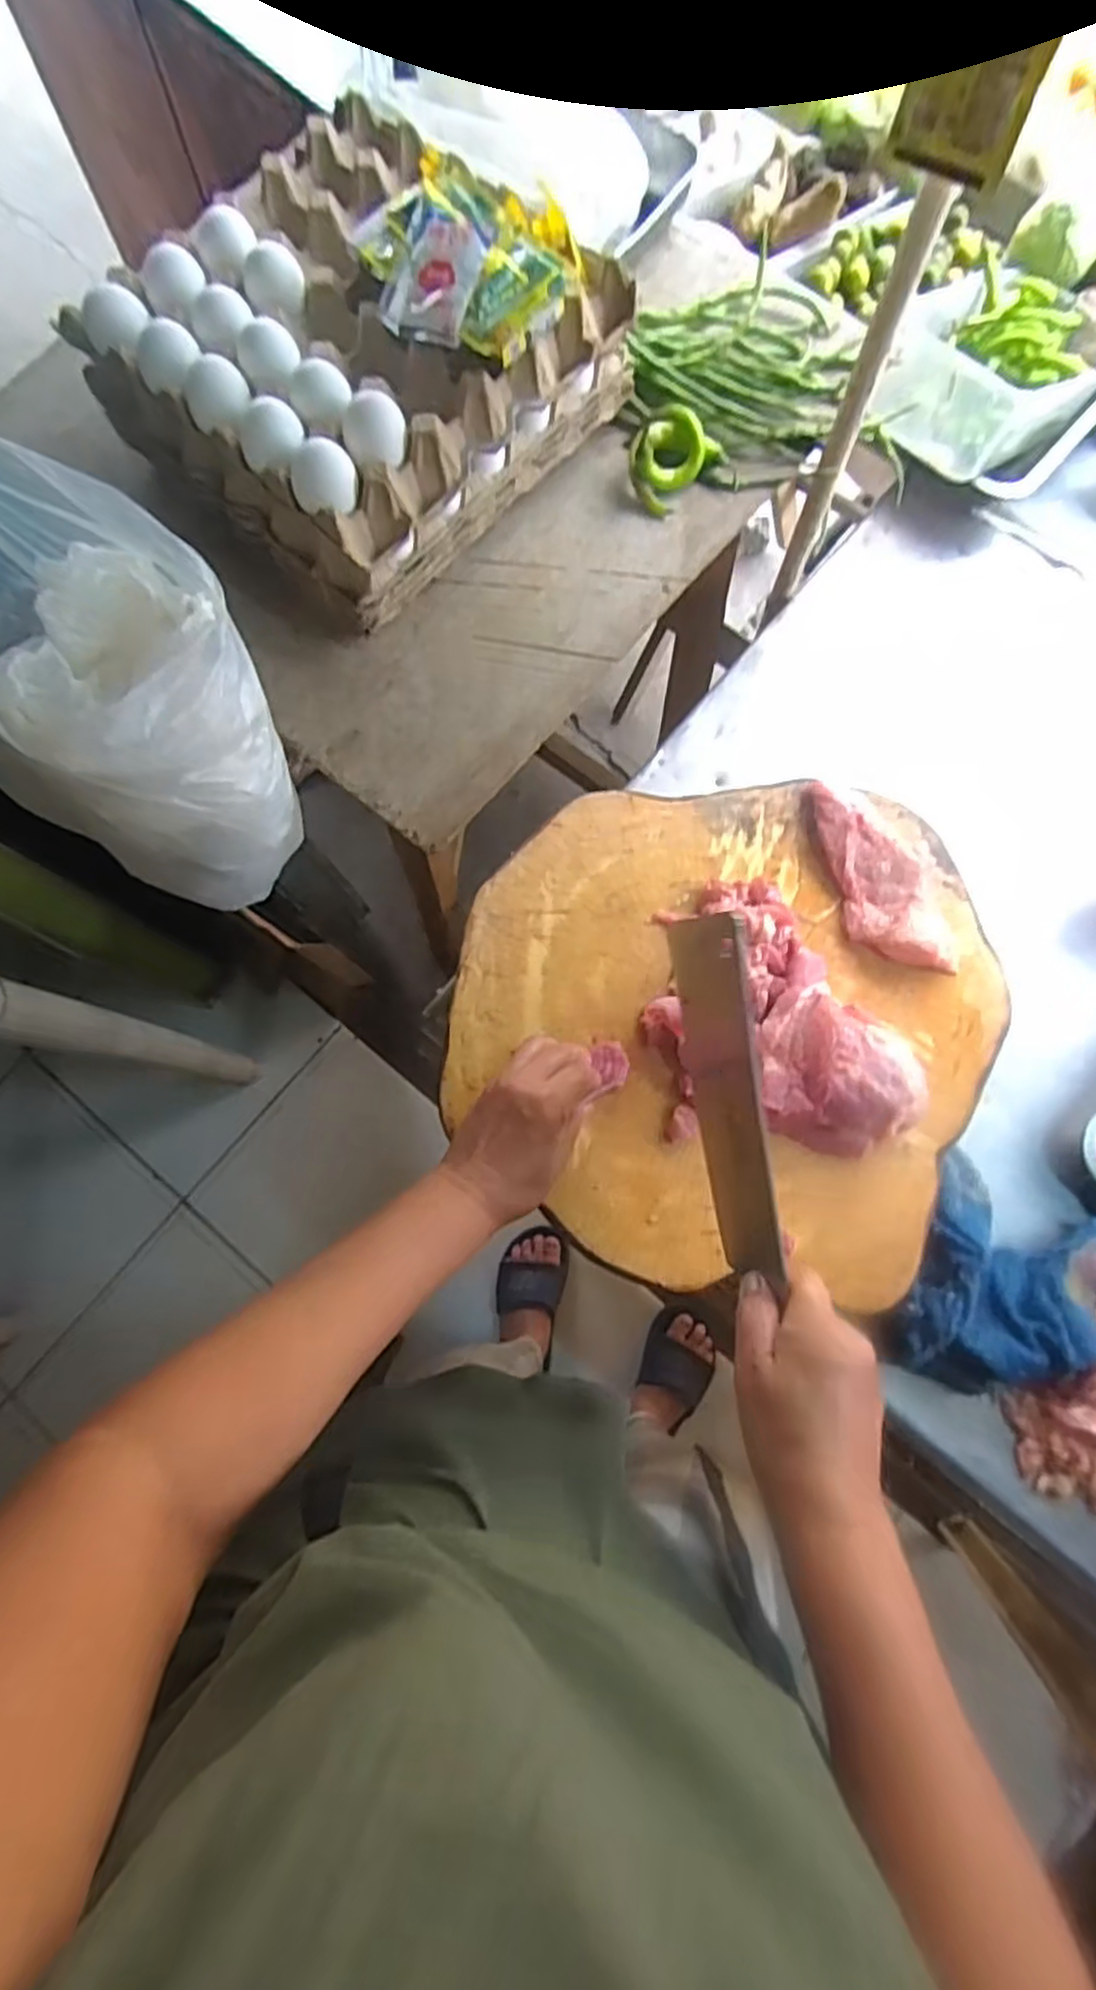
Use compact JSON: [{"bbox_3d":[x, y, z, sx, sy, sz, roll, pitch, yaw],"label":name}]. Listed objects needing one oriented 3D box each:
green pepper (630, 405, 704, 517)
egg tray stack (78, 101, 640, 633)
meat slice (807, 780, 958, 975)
[{"bbox_3d":[0.095,-0.431,0.605,0.057,0.031,0.086,7,79,3],"label":"green pepper"},{"bbox_3d":[-0.134,-0.471,0.549,0.271,0.111,0.291,41,82,8],"label":"egg tray stack"},{"bbox_3d":[0.251,-0.087,0.588,0.064,0.026,0.164,-26,79,-4],"label":"meat slice"}]

